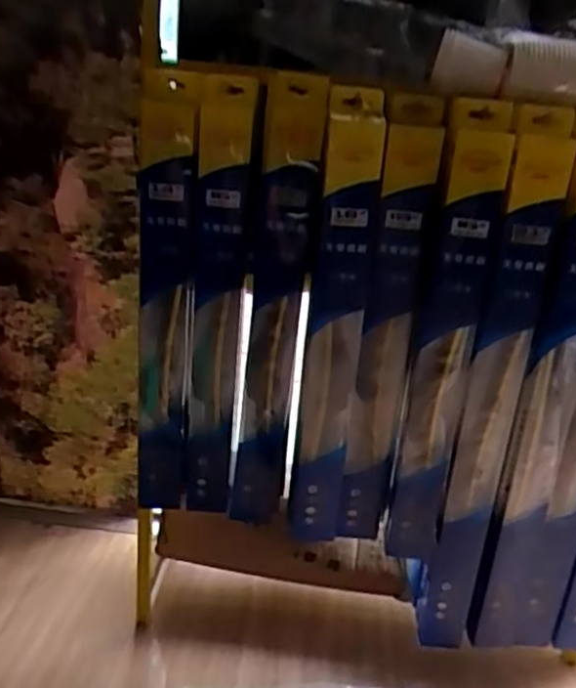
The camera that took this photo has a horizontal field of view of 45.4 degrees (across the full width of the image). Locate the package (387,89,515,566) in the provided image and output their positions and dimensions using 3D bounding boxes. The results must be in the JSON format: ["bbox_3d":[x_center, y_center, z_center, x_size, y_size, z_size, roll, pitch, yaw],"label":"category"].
[{"bbox_3d":[0.182,0.011,0.823,0.071,0.549,0.050,6,20,3],"label":"package"}]

